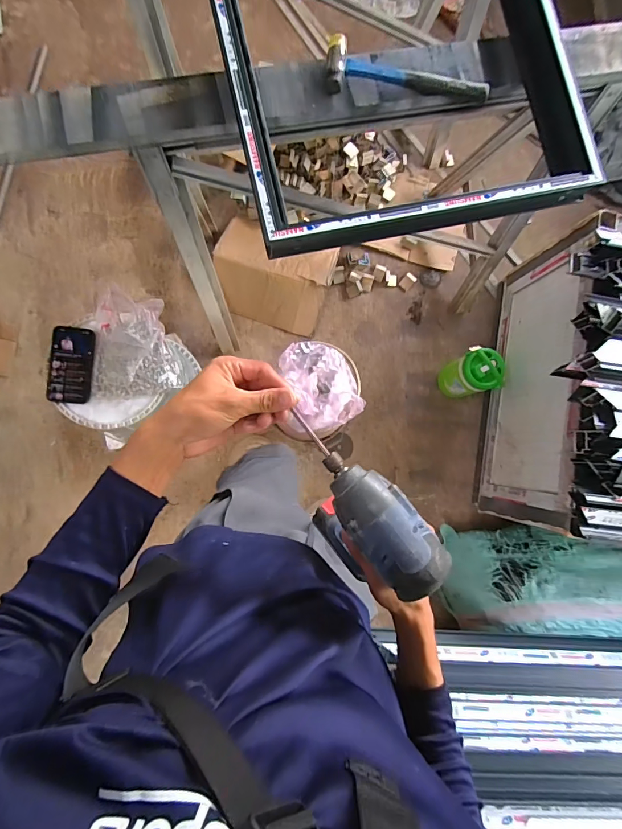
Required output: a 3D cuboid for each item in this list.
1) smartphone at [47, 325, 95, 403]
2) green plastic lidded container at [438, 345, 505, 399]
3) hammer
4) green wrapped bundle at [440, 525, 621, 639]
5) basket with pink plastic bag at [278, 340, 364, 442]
[{"bbox_3d":[-0.501,-0.104,0.846,0.082,0.010,0.157,6,89,-19],"label":"smartphone"},{"bbox_3d":[0.545,-0.130,1.395,0.123,0.295,0.136,8,84,-3],"label":"green plastic lidded container"},{"bbox_3d":[0.174,-0.616,0.723,0.290,0.035,0.083,0,84,-4],"label":"hammer"},{"bbox_3d":[0.863,0.524,1.277,0.849,0.241,0.283,0,84,-4],"label":"green wrapped bundle"},{"bbox_3d":[0.021,-0.062,1.256,0.226,0.377,0.267,3,84,-3],"label":"basket with pink plastic bag"}]

